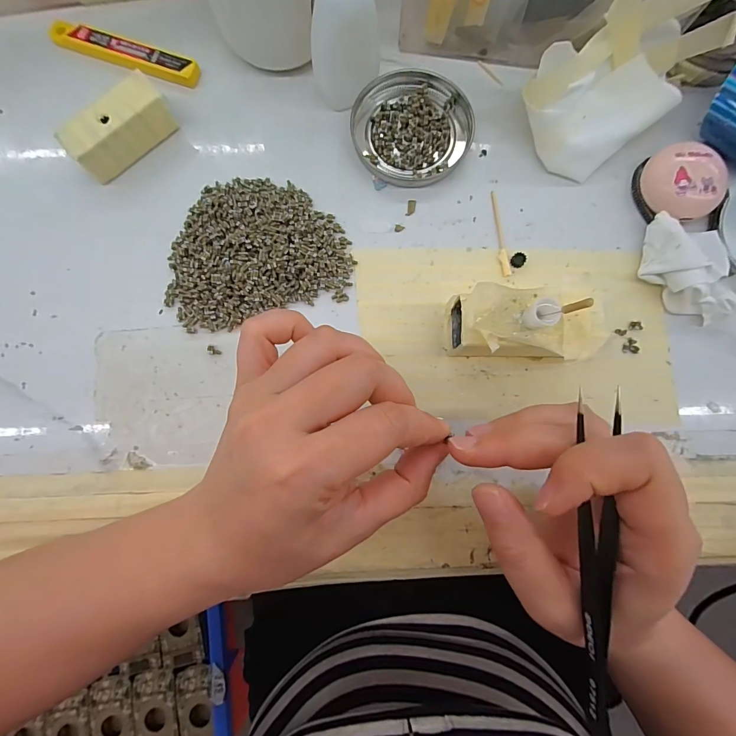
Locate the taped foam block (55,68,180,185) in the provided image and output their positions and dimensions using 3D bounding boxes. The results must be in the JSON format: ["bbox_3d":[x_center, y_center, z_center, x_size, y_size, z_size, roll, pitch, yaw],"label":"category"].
[{"bbox_3d":[-0.156,-0.150,0.237,0.064,0.027,0.024,-42,85,-5],"label":"taped foam block"}]

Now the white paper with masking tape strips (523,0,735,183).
[{"bbox_3d":[0.151,-0.177,0.224,0.106,0.065,0.067,-38,85,-5],"label":"white paper with masking tape strips"}]

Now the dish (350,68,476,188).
[{"bbox_3d":[0.030,-0.162,0.250,0.078,0.008,0.079,0,83,0],"label":"dish"}]

